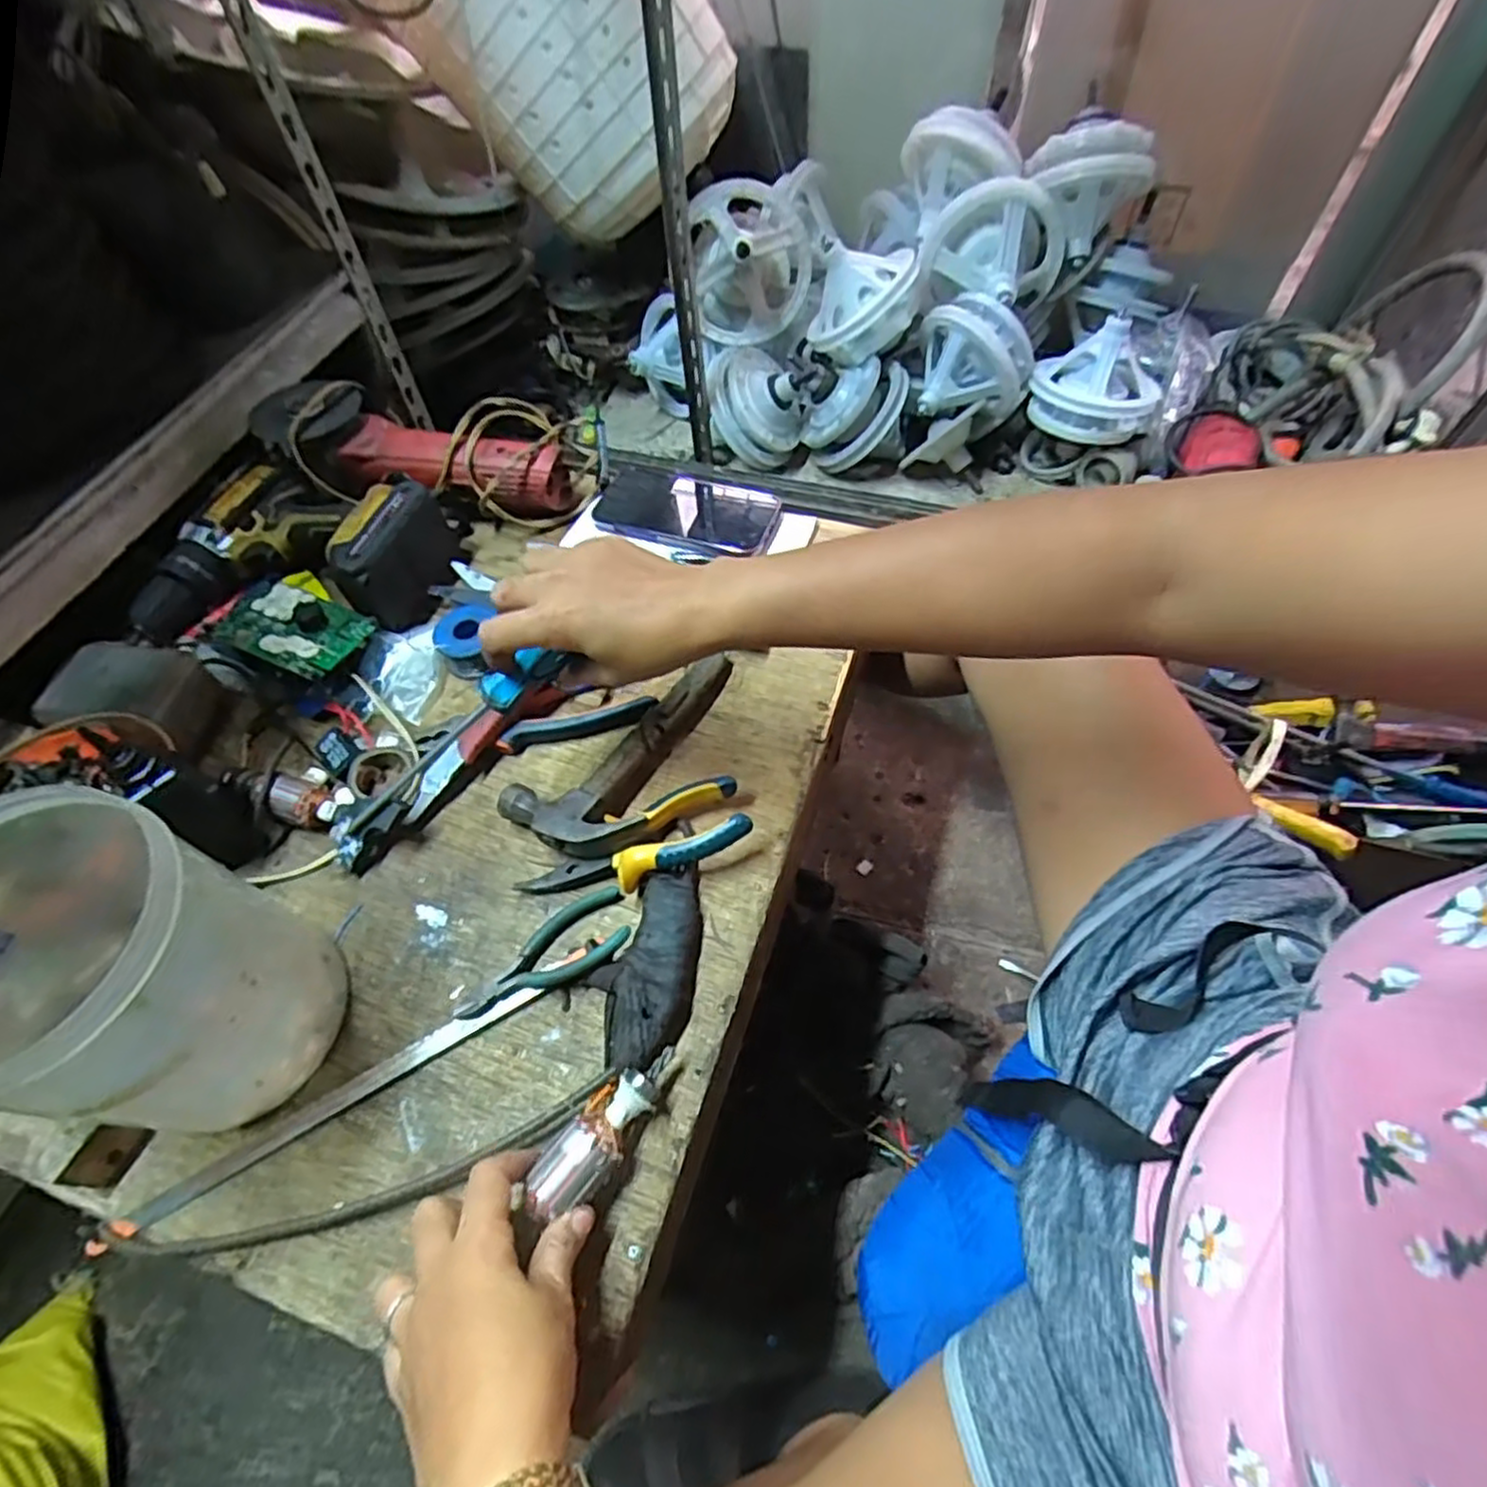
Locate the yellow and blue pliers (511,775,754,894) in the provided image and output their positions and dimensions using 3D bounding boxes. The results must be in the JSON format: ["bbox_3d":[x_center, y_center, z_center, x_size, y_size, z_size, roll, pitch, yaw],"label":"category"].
[{"bbox_3d":[-0.069,0.066,0.487,0.145,0.036,0.054,-16,58,-8],"label":"yellow and blue pliers"}]

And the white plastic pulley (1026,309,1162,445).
[{"bbox_3d":[0.411,-0.426,0.846,0.137,0.105,0.128,24,61,16],"label":"white plastic pulley"}]

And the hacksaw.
[{"bbox_3d":[-0.165,0.201,0.421,0.357,0.027,0.094,-31,61,-16],"label":"hacksaw"}]

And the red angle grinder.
[{"bbox_3d":[-0.301,-0.268,0.672,0.271,0.071,0.088,11,59,9],"label":"red angle grinder"}]

